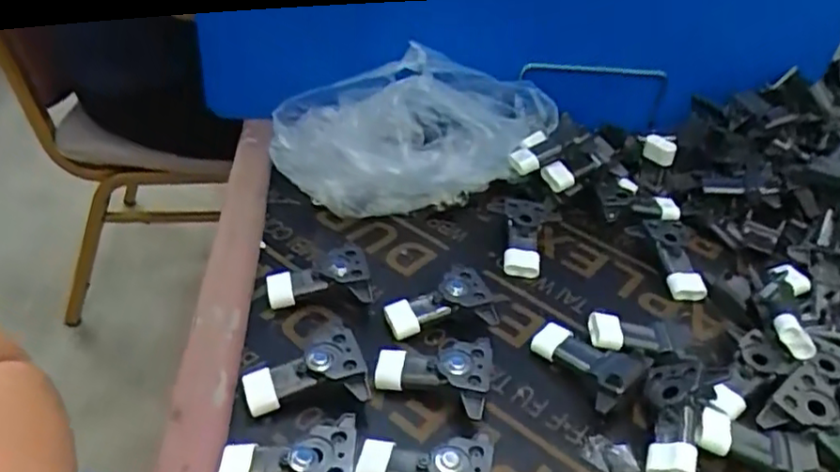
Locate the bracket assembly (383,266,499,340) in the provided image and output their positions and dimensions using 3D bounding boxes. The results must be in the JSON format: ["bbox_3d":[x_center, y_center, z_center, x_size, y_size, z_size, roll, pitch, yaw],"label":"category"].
[{"bbox_3d":[0.011,0.043,0.406,0.065,0.018,0.042,-18,41,-5],"label":"bracket assembly"}]

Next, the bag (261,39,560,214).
[{"bbox_3d":[-0.005,-0.083,0.494,0.209,0.096,0.141,10,37,4],"label":"bag"}]

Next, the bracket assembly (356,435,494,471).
[{"bbox_3d":[0.001,0.118,0.316,0.067,0.014,0.045,1,36,18],"label":"bracket assembly"}]

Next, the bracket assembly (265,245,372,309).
[{"bbox_3d":[-0.065,0.027,0.416,0.065,0.024,0.039,2,37,-6],"label":"bracket assembly"}]

